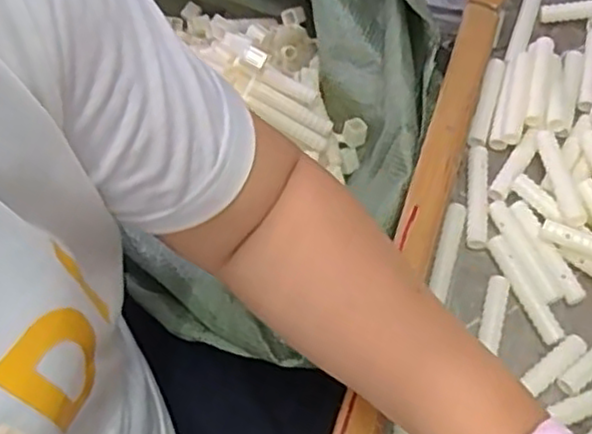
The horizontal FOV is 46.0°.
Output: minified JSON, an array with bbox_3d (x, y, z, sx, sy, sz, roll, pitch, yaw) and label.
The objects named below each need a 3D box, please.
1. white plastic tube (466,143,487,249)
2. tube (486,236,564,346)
[{"bbox_3d":[0.130,-0.015,0.501,0.015,0.010,0.081,5,60,5],"label":"white plastic tube"},{"bbox_3d":[0.152,0.048,0.465,0.013,0.009,0.079,-20,61,-10],"label":"tube"}]

